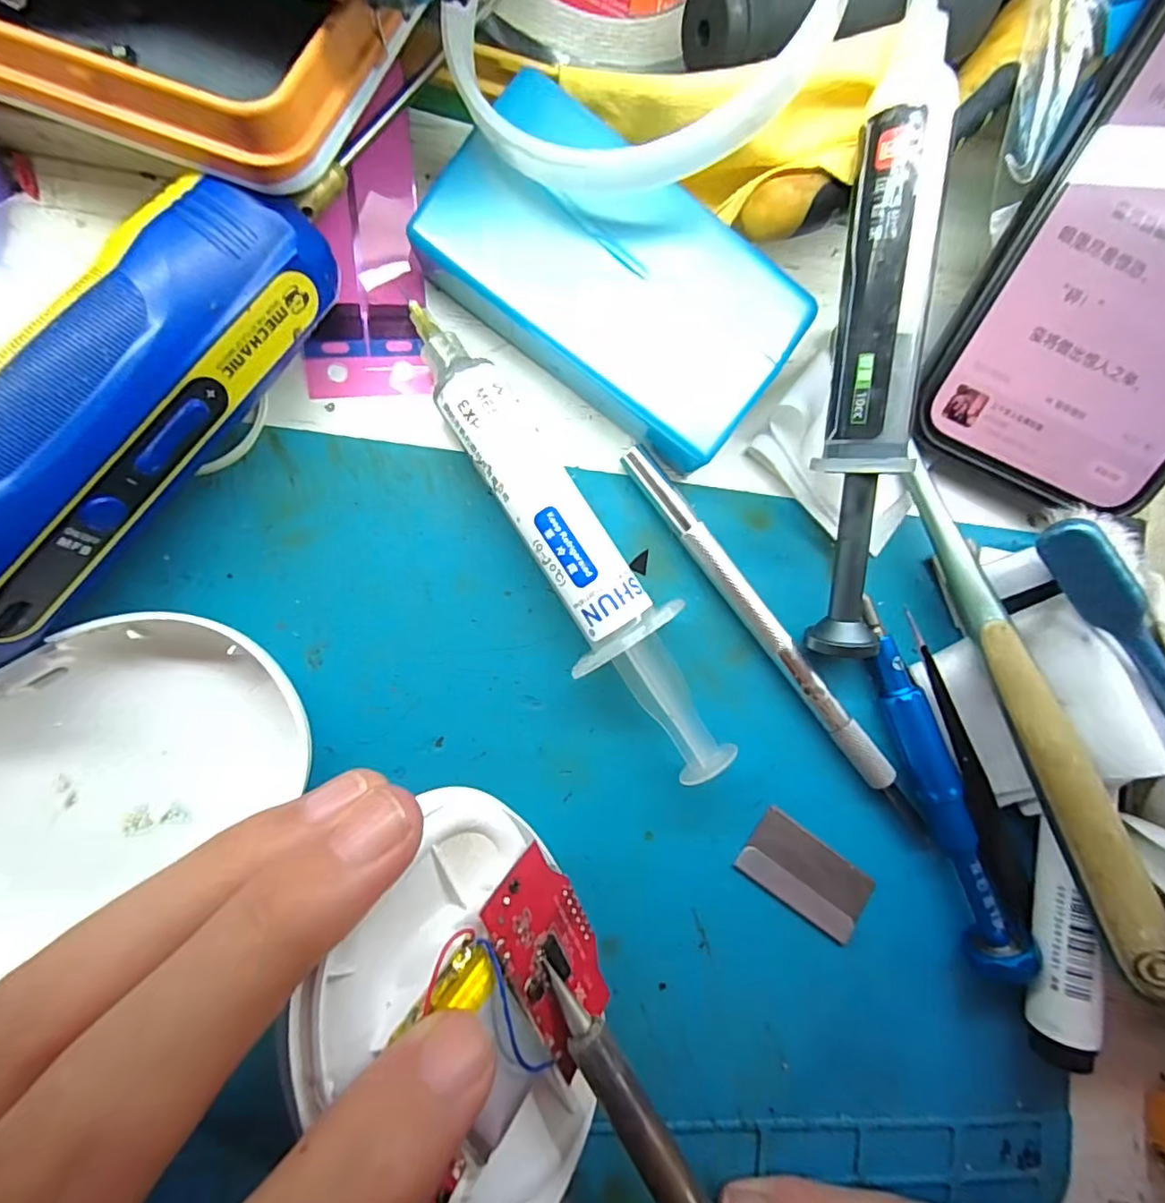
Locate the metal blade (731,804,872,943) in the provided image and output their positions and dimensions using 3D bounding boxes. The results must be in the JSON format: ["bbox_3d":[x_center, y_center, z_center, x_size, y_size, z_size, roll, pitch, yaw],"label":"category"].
[{"bbox_3d":[0.061,0.074,0.153,0.037,0.004,0.018,37,82,-5],"label":"metal blade"}]

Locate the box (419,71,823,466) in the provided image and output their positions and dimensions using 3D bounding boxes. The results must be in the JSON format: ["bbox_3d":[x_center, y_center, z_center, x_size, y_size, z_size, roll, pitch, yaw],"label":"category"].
[{"bbox_3d":[0.007,-0.076,0.140,0.087,0.020,0.053,38,82,-5],"label":"box"}]

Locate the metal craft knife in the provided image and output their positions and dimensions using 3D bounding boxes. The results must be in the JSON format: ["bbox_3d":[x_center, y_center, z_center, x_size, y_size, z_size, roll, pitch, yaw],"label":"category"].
[{"bbox_3d":[0.052,0.011,0.154,0.007,0.008,0.127,-39,93,-9],"label":"metal craft knife"}]

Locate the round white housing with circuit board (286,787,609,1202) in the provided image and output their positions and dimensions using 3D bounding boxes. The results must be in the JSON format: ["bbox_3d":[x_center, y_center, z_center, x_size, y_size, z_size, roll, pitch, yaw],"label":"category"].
[{"bbox_3d":[-0.018,0.081,0.112,0.056,0.022,0.075,-45,122,-43],"label":"round white housing with circuit board"}]

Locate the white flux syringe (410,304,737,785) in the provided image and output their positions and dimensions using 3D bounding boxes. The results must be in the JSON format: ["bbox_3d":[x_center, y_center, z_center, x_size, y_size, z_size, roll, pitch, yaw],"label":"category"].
[{"bbox_3d":[-0.004,-0.012,0.139,0.024,0.025,0.125,-35,93,-9],"label":"white flux syringe"}]

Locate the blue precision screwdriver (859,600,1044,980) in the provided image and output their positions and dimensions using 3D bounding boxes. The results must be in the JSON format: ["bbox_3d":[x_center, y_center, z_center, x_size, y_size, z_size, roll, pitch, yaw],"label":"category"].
[{"bbox_3d":[0.094,0.049,0.151,0.012,0.013,0.099,-22,90,-9],"label":"blue precision screwdriver"}]

